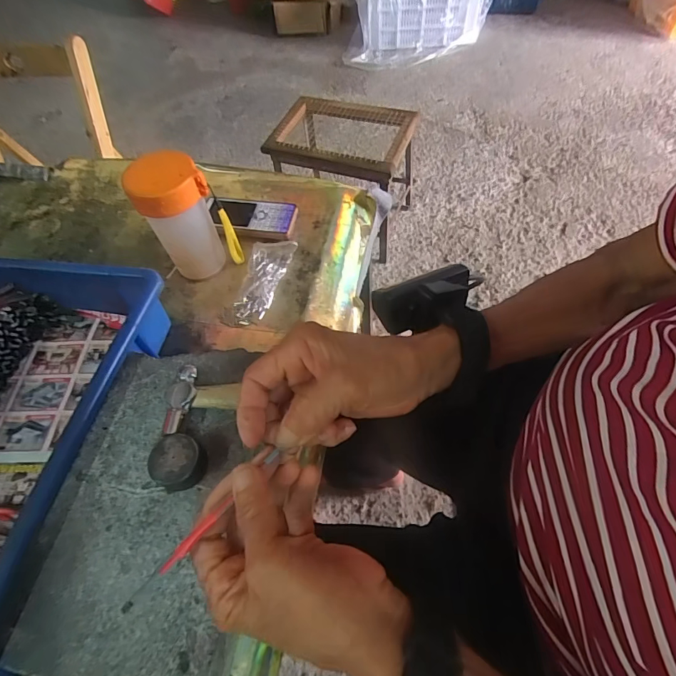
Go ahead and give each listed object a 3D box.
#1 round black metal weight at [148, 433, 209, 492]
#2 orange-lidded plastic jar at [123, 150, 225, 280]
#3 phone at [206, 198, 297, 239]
[{"bbox_3d":[-0.120,0.094,0.307,0.035,0.022,0.036,-1,57,2],"label":"round black metal weight"},{"bbox_3d":[-0.168,-0.122,0.442,0.070,0.141,0.063,-30,61,-15],"label":"orange-lidded plastic jar"},{"bbox_3d":[-0.114,-0.156,0.528,0.121,0.017,0.051,7,58,8],"label":"phone"}]

